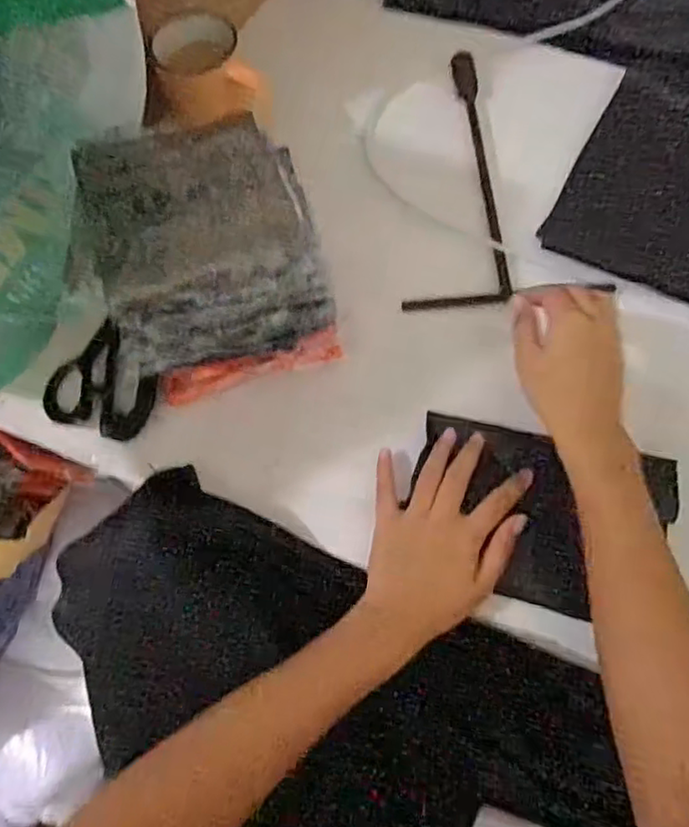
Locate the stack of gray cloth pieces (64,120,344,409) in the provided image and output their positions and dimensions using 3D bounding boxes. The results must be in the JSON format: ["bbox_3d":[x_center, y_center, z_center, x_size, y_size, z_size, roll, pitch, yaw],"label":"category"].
[{"bbox_3d":[-0.097,-0.102,0.485,0.162,0.168,0.118,-15,66,-5],"label":"stack of gray cloth pieces"}]

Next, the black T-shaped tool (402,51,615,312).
[{"bbox_3d":[0.145,-0.231,0.617,0.167,0.020,0.305,2,66,3],"label":"black T-shaped tool"}]

